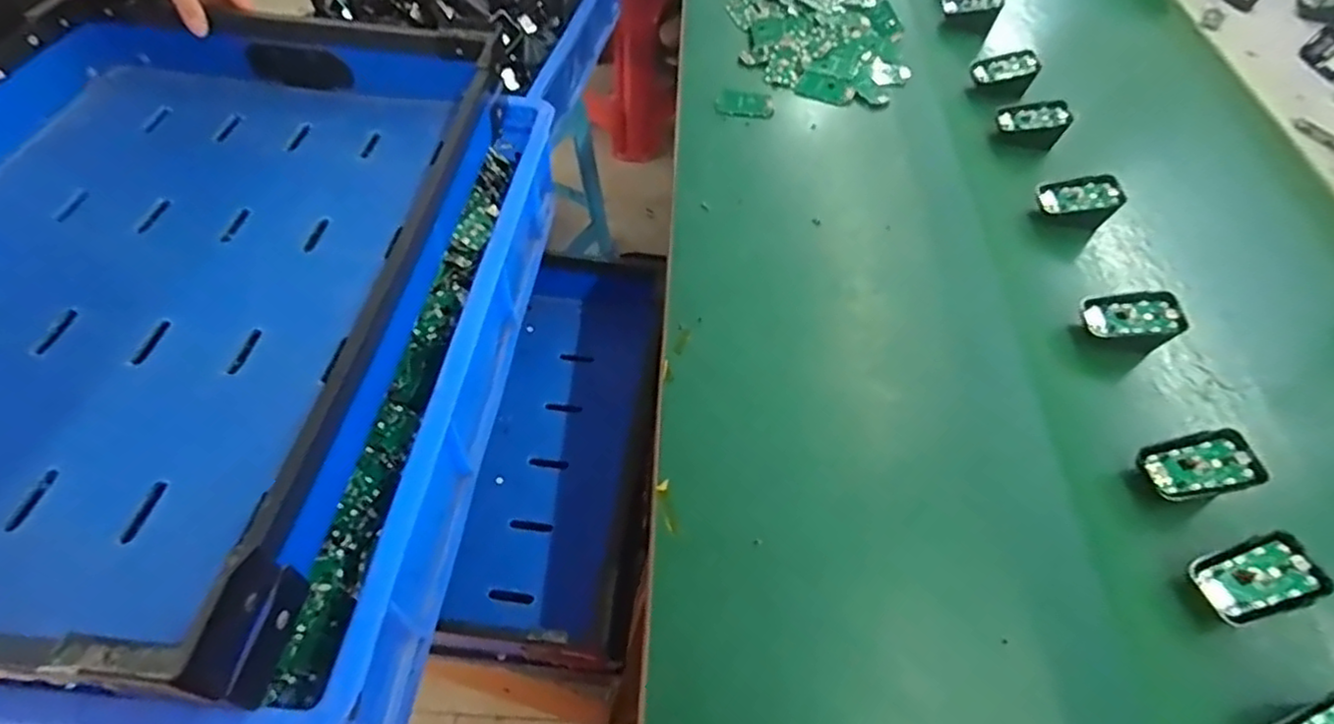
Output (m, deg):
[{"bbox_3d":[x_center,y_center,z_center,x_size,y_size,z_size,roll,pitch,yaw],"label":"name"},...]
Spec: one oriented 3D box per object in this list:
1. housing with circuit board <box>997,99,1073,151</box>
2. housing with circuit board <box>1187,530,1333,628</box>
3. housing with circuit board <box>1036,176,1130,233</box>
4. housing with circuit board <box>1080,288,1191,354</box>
[{"bbox_3d":[0.390,-0.255,0.688,0.069,0.044,0.048,14,57,4],"label":"housing with circuit board"},{"bbox_3d":[0.378,0.137,0.409,0.071,0.014,0.042,-25,52,6],"label":"housing with circuit board"},{"bbox_3d":[0.396,-0.157,0.625,0.070,0.047,0.043,12,56,3],"label":"housing with circuit board"},{"bbox_3d":[0.386,-0.034,0.542,0.069,0.048,0.047,17,57,6],"label":"housing with circuit board"}]

